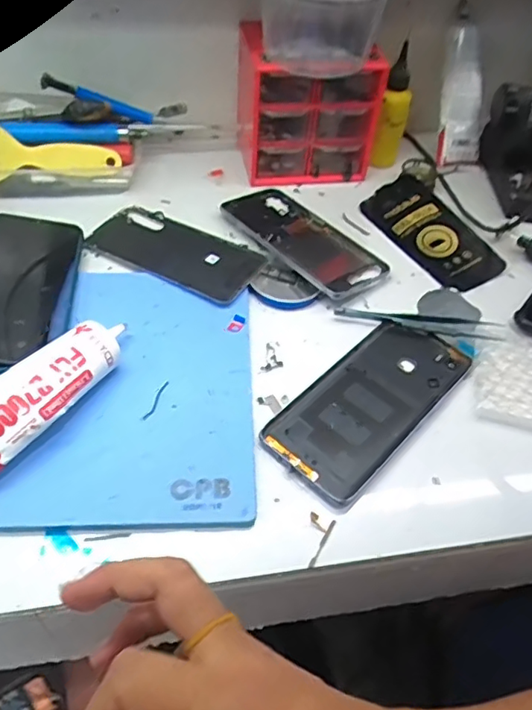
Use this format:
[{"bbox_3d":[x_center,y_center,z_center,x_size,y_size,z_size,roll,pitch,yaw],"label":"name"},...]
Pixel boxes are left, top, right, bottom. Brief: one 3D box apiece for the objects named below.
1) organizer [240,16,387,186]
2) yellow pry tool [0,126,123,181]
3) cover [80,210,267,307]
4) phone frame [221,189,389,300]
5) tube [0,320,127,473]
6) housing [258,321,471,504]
[{"bbox_3d":[0.045,-0.256,0.572,0.136,0.112,0.102,-5,52,-8],"label":"organizer"},{"bbox_3d":[-0.203,-0.181,0.530,0.123,0.051,0.008,6,7,-12],"label":"yellow pry tool"},{"bbox_3d":[-0.080,-0.094,0.496,0.152,0.006,0.076,24,48,18],"label":"cover"},{"bbox_3d":[0.032,-0.107,0.519,0.078,0.012,0.167,-23,54,-39],"label":"phone frame"},{"bbox_3d":[-0.148,0.030,0.365,0.043,0.045,0.156,32,56,20],"label":"tube"},{"bbox_3d":[0.078,0.028,0.410,0.076,0.011,0.172,36,58,23],"label":"housing"}]

